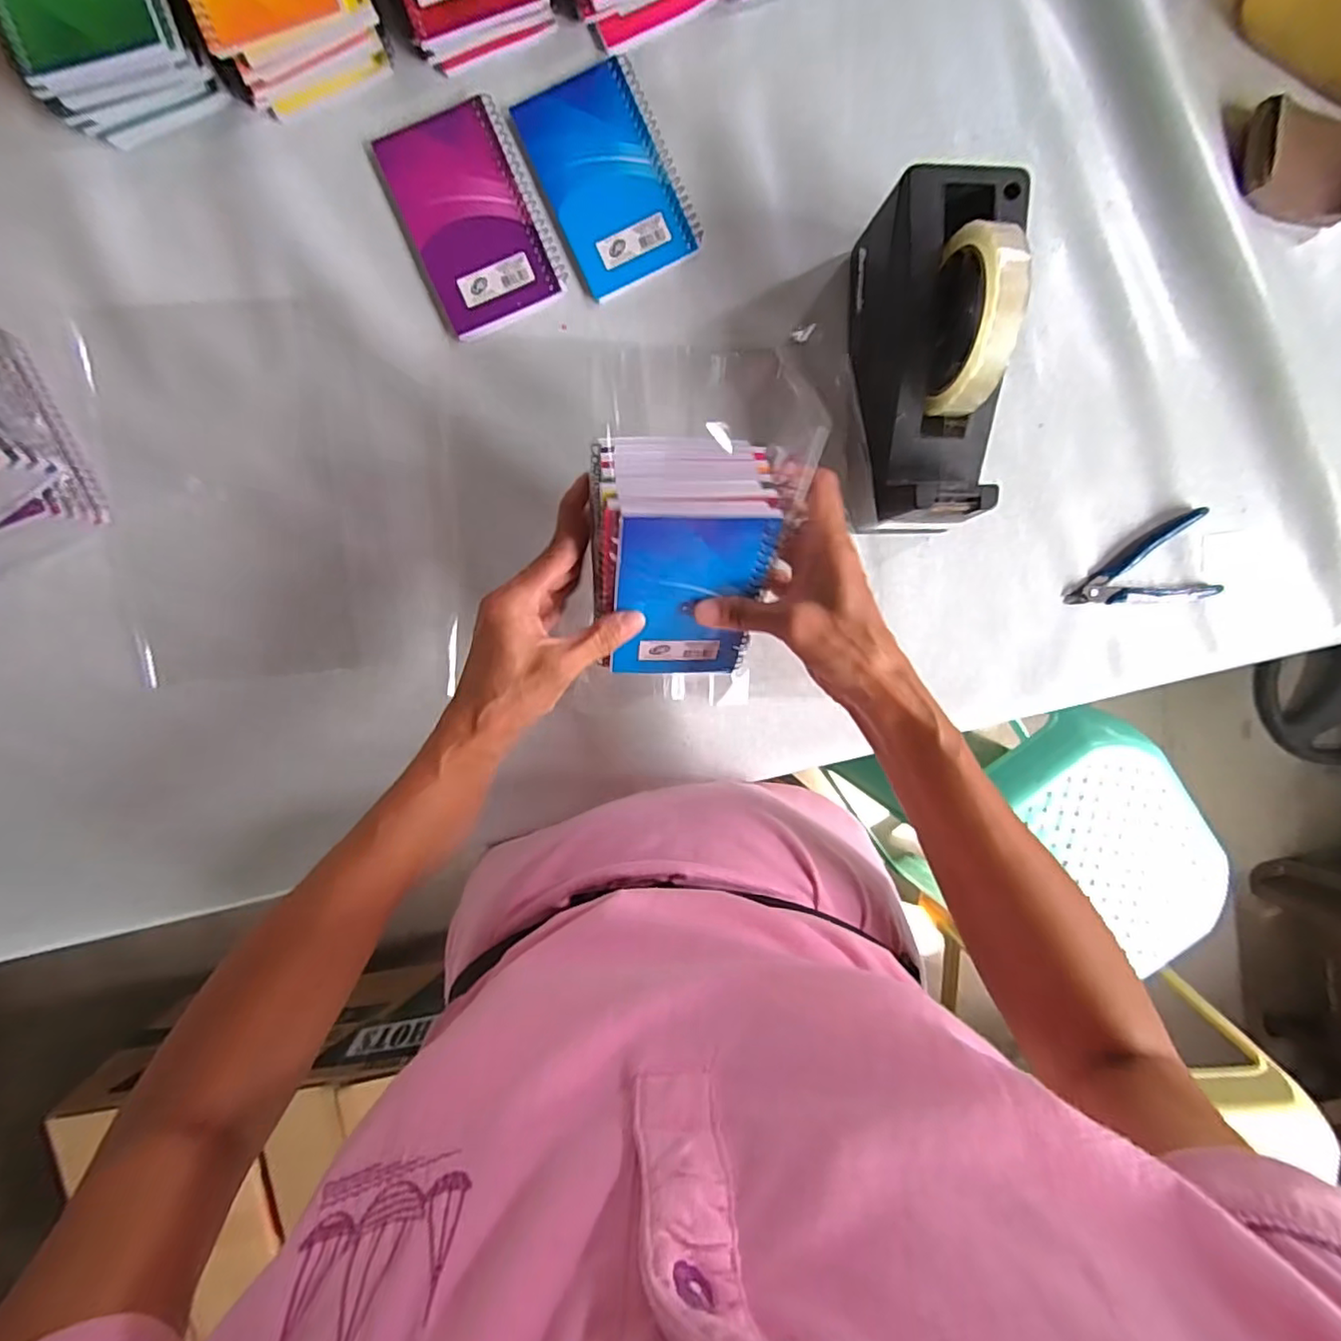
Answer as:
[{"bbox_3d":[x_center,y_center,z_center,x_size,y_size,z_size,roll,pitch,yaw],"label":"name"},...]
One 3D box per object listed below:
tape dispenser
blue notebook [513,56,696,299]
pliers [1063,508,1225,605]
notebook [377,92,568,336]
[{"bbox_3d":[0.168,-0.197,0.397,0.075,0.127,0.197,0,97,-4],"label":"tape dispenser"},{"bbox_3d":[-0.041,-0.336,0.422,0.086,0.004,0.131,-26,99,-1],"label":"blue notebook"},{"bbox_3d":[0.369,-0.088,0.481,0.116,0.011,0.065,-5,98,-5],"label":"pliers"},{"bbox_3d":[-0.134,-0.308,0.418,0.087,0.007,0.133,-23,99,-2],"label":"notebook"}]

